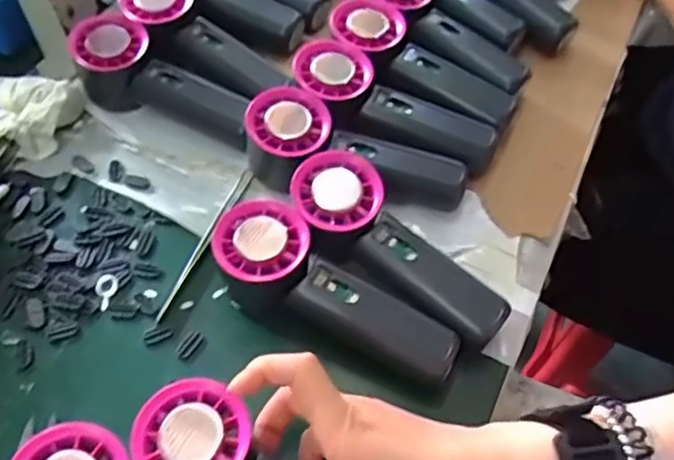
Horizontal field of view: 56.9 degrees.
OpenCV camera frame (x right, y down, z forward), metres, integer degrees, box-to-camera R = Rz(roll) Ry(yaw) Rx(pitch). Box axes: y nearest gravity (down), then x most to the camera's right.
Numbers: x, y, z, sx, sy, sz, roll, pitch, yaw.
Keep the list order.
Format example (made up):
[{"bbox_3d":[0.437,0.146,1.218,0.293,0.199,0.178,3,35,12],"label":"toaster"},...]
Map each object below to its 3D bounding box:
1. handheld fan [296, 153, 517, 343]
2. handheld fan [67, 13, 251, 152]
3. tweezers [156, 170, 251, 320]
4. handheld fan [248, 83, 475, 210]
[{"bbox_3d":[0.034,0.014,0.395,0.155,0.032,0.061,39,62,8],"label":"handheld fan"},{"bbox_3d":[-0.128,-0.112,0.480,0.146,0.059,0.050,19,56,13],"label":"handheld fan"},{"bbox_3d":[-0.092,0.006,0.432,0.009,0.010,0.126,21,57,14],"label":"tweezers"},{"bbox_3d":[0.012,-0.048,0.435,0.153,0.058,0.052,16,56,11],"label":"handheld fan"}]

